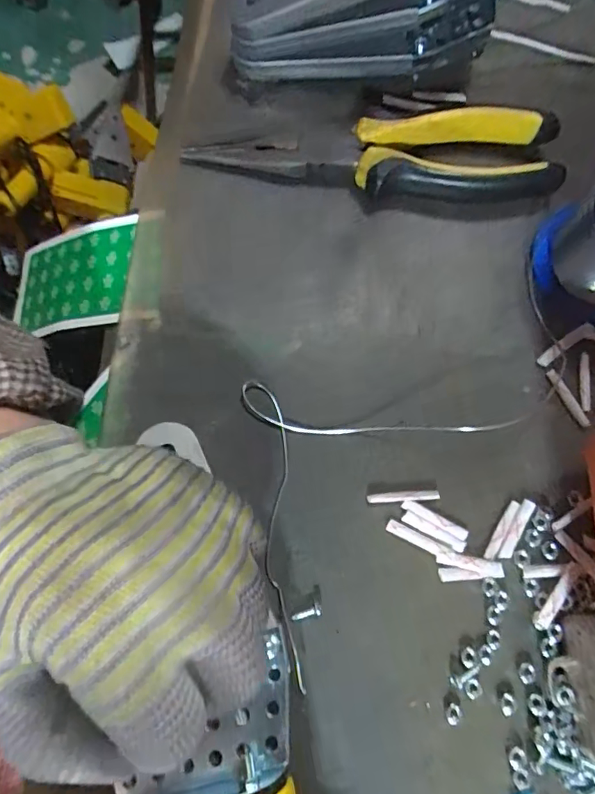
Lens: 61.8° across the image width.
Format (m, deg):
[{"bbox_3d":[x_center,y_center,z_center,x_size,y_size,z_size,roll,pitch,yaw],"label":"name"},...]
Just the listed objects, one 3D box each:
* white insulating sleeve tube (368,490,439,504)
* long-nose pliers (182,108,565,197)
[{"bbox_3d":[0.047,0.044,0.221,0.031,0.004,0.004,-4,76,1],"label":"white insulating sleeve tube"},{"bbox_3d":[0.038,-0.116,0.247,0.179,0.023,0.038,-2,76,1],"label":"long-nose pliers"}]

